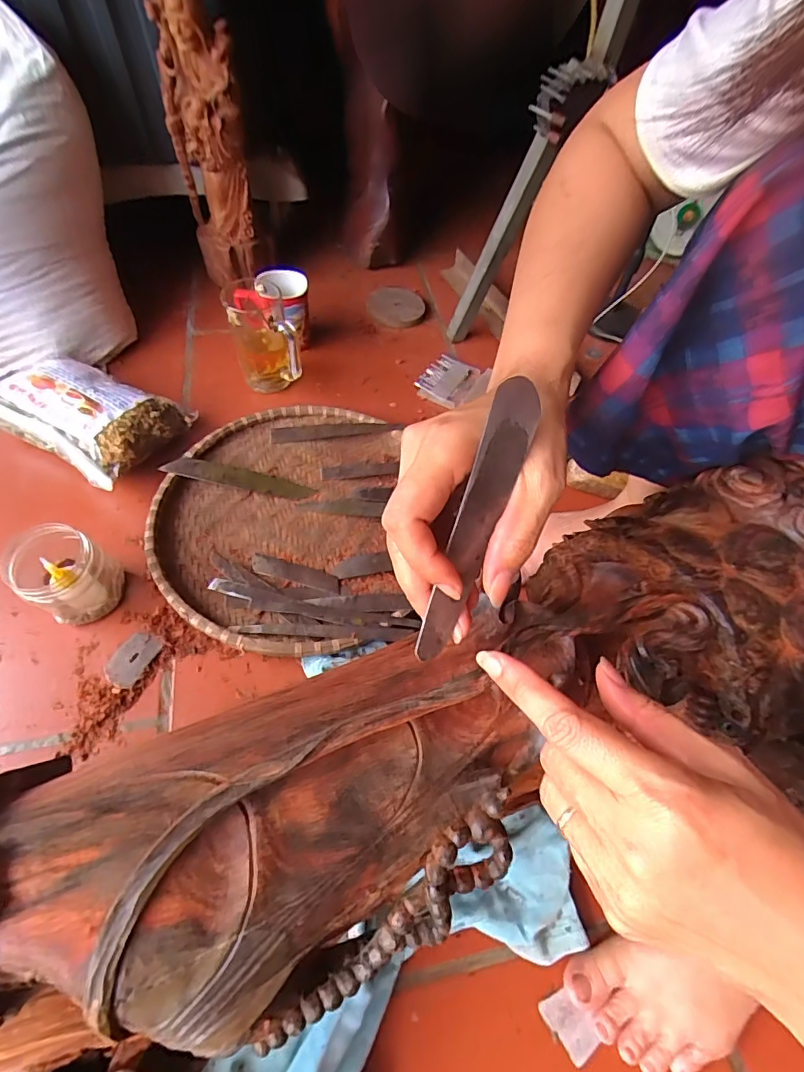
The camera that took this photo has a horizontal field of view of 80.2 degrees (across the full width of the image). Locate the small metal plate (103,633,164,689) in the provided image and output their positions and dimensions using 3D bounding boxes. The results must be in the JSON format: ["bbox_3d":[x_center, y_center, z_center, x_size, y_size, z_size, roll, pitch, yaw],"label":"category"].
[{"bbox_3d":[-0.264,0.121,0.466,0.037,0.004,0.052,21,58,11],"label":"small metal plate"}]

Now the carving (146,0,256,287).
[{"bbox_3d":[-0.278,-0.569,0.685,0.102,0.340,0.135,-14,58,-11],"label":"carving"}]

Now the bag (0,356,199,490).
[{"bbox_3d":[-0.407,-0.148,0.593,0.243,0.073,0.145,22,58,11],"label":"bag"}]

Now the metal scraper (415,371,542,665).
[{"bbox_3d":[0.032,-0.004,0.214,0.021,0.128,0.004,16,11,-19],"label":"metal scraper"}]

